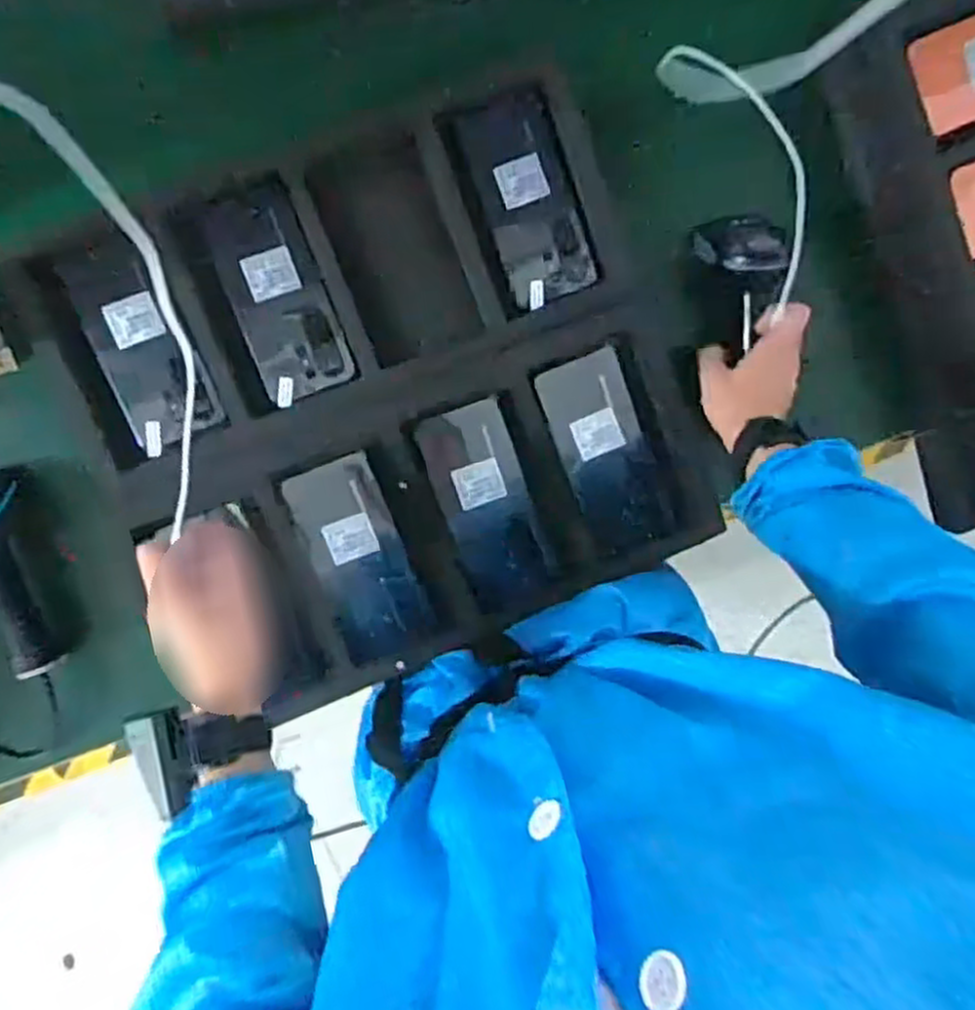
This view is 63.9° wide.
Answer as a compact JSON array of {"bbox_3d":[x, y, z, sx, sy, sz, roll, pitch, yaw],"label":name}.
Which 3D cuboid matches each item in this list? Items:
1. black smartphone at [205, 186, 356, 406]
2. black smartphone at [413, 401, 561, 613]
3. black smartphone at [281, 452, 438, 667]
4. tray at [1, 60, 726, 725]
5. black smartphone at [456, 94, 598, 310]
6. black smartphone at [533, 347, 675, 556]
[{"bbox_3d":[-0.177,-0.176,0.667,0.076,0.008,0.168,-21,102,-9],"label":"black smartphone"},{"bbox_3d":[0.000,0.001,0.685,0.076,0.008,0.174,-20,94,-4],"label":"black smartphone"},{"bbox_3d":[-0.108,0.047,0.673,0.076,0.011,0.173,-21,94,-4],"label":"black smartphone"},{"bbox_3d":[-0.084,-0.087,0.668,0.477,0.041,0.430,-21,94,-4],"label":"tray"},{"bbox_3d":[0.037,-0.265,0.683,0.079,0.010,0.169,-20,100,-5],"label":"black smartphone"},{"bbox_3d":[0.106,-0.045,0.689,0.076,0.009,0.172,-21,94,-4],"label":"black smartphone"}]

